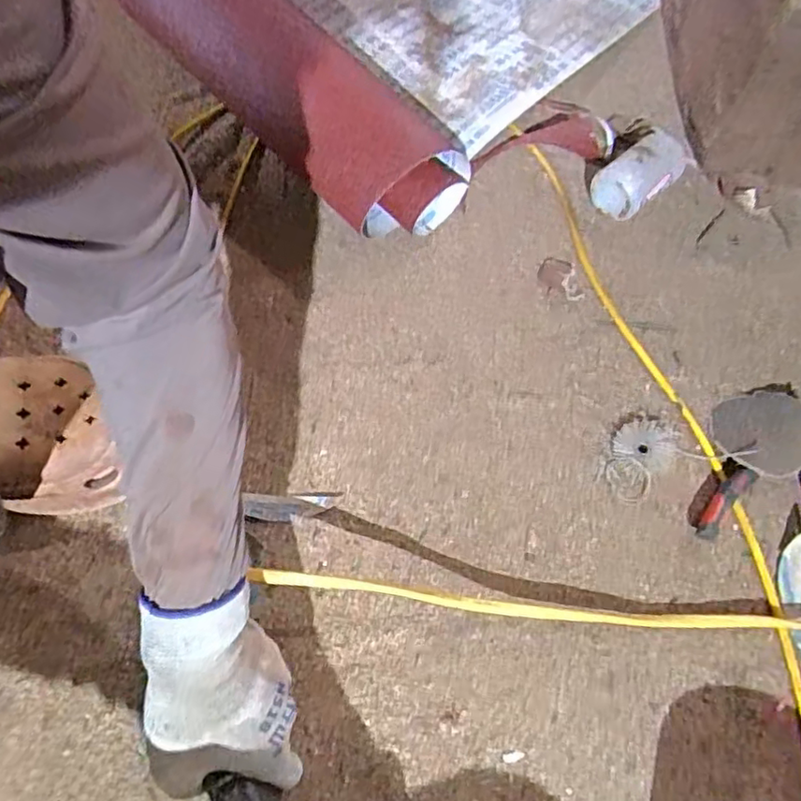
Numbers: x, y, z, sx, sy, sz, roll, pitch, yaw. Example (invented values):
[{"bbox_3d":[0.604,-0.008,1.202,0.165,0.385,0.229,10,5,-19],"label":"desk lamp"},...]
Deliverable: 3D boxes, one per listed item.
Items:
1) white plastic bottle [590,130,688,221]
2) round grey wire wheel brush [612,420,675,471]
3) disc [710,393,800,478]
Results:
[{"bbox_3d":[0.236,-0.223,0.626,0.096,0.053,0.056,-39,73,-19],"label":"white plastic bottle"},{"bbox_3d":[0.205,0.036,0.526,0.044,0.007,0.050,38,69,13],"label":"round grey wire wheel brush"},{"bbox_3d":[0.317,0.028,0.540,0.096,0.013,0.074,-9,66,-8],"label":"disc"}]

